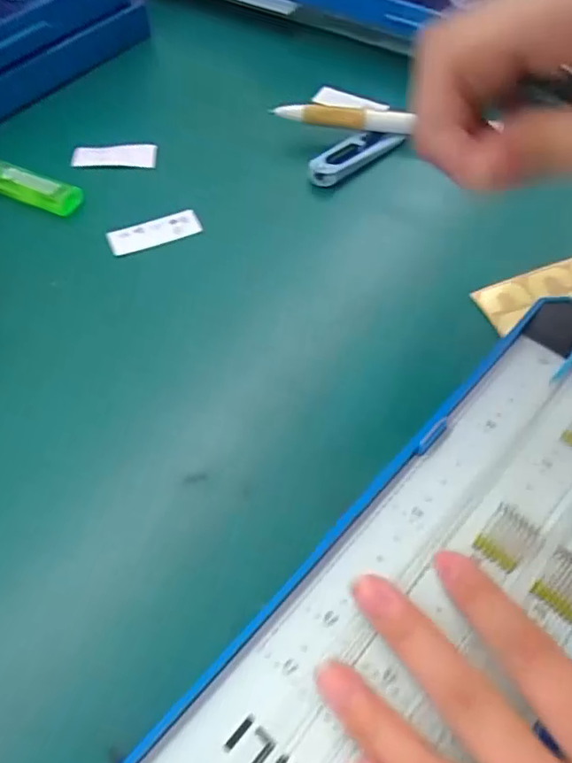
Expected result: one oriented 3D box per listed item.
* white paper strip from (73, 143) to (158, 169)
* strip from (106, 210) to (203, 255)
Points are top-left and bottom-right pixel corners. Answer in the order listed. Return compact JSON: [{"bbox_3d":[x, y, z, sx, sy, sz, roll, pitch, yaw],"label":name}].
[{"bbox_3d":[-0.102,-0.134,0.333,0.049,0.005,0.019,-2,59,-3],"label":"white paper strip"},{"bbox_3d":[-0.070,-0.080,0.298,0.048,0.004,0.017,-22,62,-14],"label":"strip"}]

